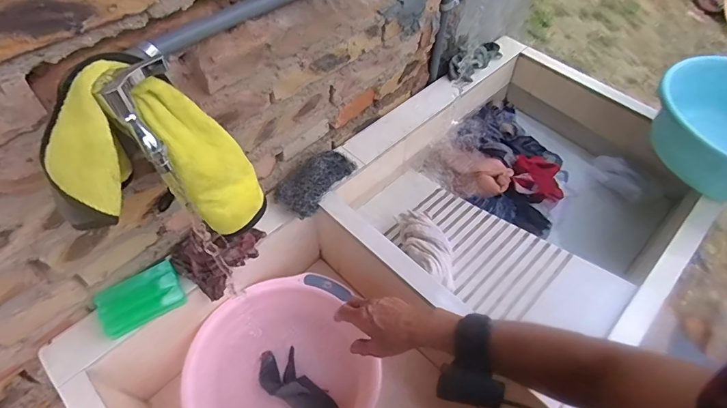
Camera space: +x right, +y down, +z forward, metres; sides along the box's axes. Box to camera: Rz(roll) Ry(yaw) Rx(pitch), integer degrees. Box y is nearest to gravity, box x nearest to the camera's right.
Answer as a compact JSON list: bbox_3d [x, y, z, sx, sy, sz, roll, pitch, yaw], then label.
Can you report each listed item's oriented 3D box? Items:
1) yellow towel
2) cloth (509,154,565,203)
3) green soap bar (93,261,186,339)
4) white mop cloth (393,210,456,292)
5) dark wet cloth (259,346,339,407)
[{"bbox_3d":[-0.196,-0.033,0.416,0.106,0.198,0.157,29,59,15],"label":"yellow towel"},{"bbox_3d":[0.375,-0.062,0.916,0.104,0.030,0.108,-1,56,-5],"label":"cloth"},{"bbox_3d":[-0.314,0.133,0.595,0.108,0.018,0.078,-28,62,-21],"label":"green soap bar"},{"bbox_3d":[0.109,0.079,0.752,0.076,0.052,0.179,-10,36,-11],"label":"white mop cloth"},{"bbox_3d":[-0.113,0.307,0.701,0.075,0.029,0.154,-33,64,-23],"label":"dark wet cloth"}]

